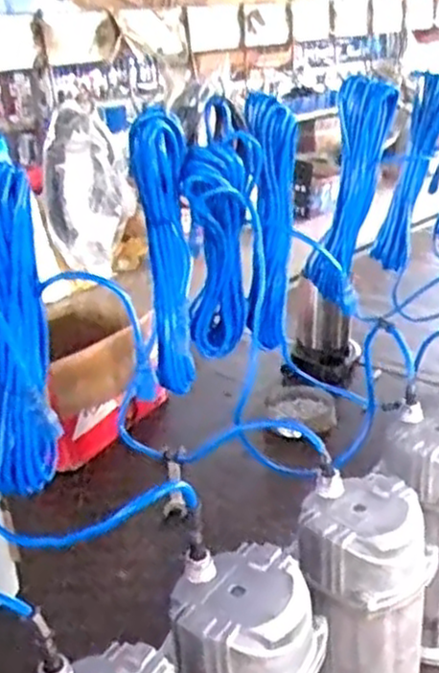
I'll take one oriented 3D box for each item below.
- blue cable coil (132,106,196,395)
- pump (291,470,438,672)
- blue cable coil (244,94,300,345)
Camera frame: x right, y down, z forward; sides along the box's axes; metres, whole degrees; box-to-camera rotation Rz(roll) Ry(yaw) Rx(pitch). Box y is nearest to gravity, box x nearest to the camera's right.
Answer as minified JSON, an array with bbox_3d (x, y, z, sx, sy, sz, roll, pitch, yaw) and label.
[{"bbox_3d":[-0.063,-0.093,0.939,0.059,0.346,0.056,-4,22,0],"label":"blue cable coil"},{"bbox_3d":[0.152,0.305,0.797,0.133,0.291,0.115,0,23,9],"label":"pump"},{"bbox_3d":[0.074,-0.151,1.078,0.074,0.352,0.093,-2,22,4],"label":"blue cable coil"}]

